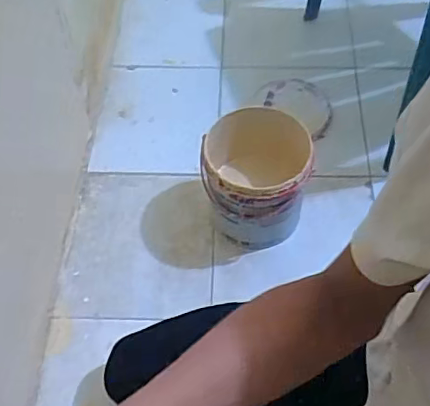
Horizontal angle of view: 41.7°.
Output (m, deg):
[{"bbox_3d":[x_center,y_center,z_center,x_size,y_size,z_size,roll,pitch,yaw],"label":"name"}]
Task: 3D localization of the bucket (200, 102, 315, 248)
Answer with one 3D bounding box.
[{"bbox_3d":[0.070,-0.041,0.990,0.174,0.189,0.178,8,58,5],"label":"bucket"}]

